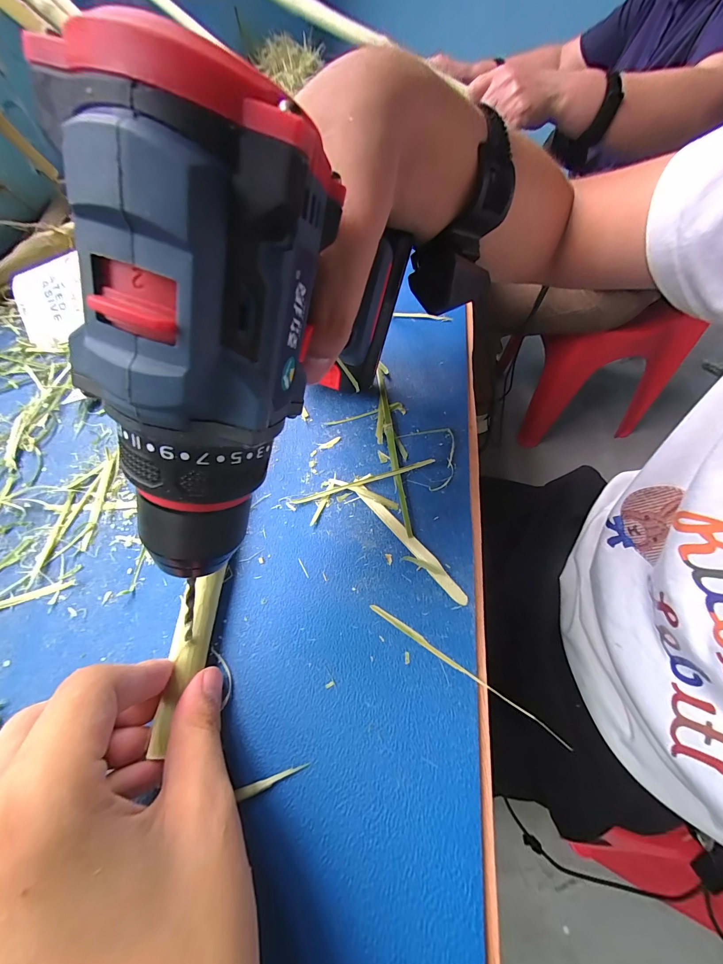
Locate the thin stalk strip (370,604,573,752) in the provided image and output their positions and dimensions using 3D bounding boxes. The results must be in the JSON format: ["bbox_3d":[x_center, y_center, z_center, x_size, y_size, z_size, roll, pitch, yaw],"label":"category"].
[{"bbox_3d":[0.050,0.094,0.175,0.107,0.004,0.005,30,63,20],"label":"thin stalk strip"}]

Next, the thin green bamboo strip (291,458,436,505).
[{"bbox_3d":[0.002,-0.001,0.238,0.100,0.006,0.004,-15,57,-8],"label":"thin green bamboo strip"}]

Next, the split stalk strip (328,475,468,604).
[{"bbox_3d":[0.022,0.030,0.218,0.012,0.004,0.113,-37,63,-20],"label":"split stalk strip"}]

